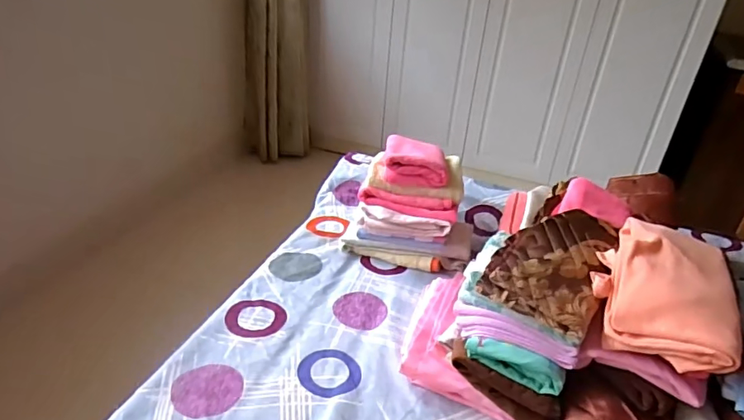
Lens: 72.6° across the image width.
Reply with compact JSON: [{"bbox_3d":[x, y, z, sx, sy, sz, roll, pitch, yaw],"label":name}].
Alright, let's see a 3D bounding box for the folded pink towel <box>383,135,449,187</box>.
[{"bbox_3d":[0.085,-0.102,0.972,0.122,0.050,0.141,5,31,2],"label":"folded pink towel"}]

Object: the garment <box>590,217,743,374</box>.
[{"bbox_3d":[0.375,0.101,0.656,0.159,0.079,0.210,16,33,20],"label":"garment"}]

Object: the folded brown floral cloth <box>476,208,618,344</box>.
[{"bbox_3d":[0.258,0.071,0.716,0.150,0.067,0.202,21,35,25],"label":"folded brown floral cloth"}]

